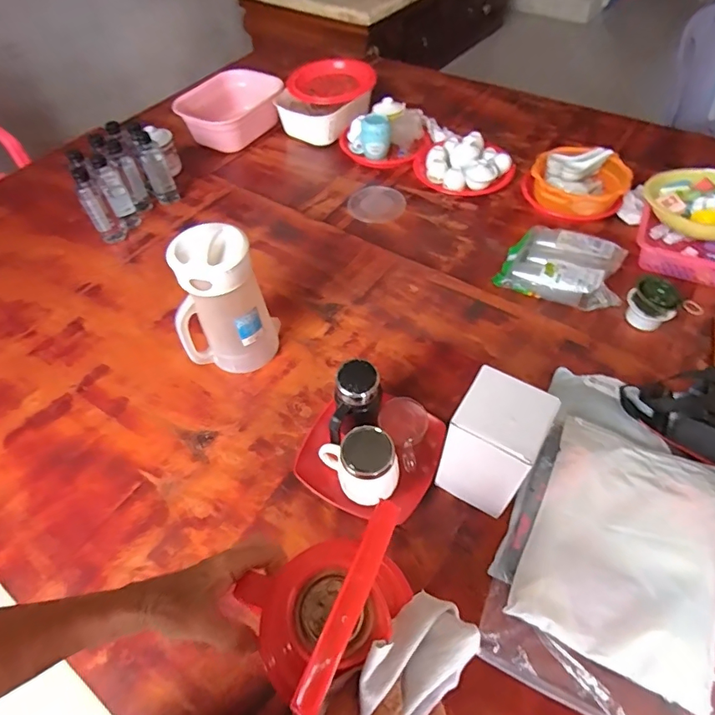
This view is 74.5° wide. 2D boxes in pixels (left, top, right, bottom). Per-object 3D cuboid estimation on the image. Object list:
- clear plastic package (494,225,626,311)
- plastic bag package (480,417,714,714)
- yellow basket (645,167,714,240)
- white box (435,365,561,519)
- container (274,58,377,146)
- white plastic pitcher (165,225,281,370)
[{"bbox_3d":[0.428,-0.198,0.995,0.233,0.067,0.183,16,56,15],"label":"clear plastic package"},{"bbox_3d":[0.361,0.270,0.632,0.291,0.079,0.384,23,55,20],"label":"plastic bag package"},{"bbox_3d":[0.742,-0.330,0.988,0.246,0.057,0.198,23,55,20],"label":"yellow basket"},{"bbox_3d":[0.189,0.126,0.664,0.109,0.195,0.109,29,60,22],"label":"white box"},{"bbox_3d":[-0.090,-0.753,1.404,0.277,0.145,0.254,2,53,5],"label":"container"},{"bbox_3d":[-0.230,-0.090,0.813,0.146,0.254,0.115,2,53,5],"label":"white plastic pitcher"}]

